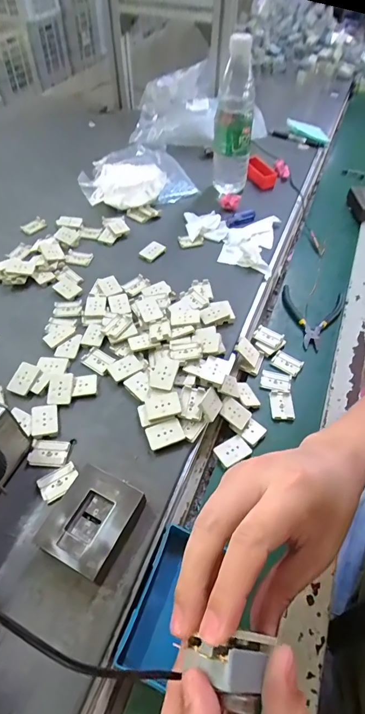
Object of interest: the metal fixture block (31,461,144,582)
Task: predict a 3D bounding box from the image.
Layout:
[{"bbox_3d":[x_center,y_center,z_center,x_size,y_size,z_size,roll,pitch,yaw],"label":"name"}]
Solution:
[{"bbox_3d":[-0.080,0.148,0.345,0.068,0.028,0.079,22,54,15],"label":"metal fixture block"}]

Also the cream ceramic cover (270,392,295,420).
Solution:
[{"bbox_3d":[0.125,0.060,0.476,0.028,0.004,0.039,2,52,0],"label":"cream ceramic cover"}]

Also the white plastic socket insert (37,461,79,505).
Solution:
[{"bbox_3d":[-0.123,0.124,0.380,0.038,0.005,0.027,-27,57,-21],"label":"white plastic socket insert"}]

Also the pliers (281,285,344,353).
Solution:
[{"bbox_3d":[0.196,-0.061,0.571,0.094,0.009,0.127,11,52,7],"label":"pliers"}]

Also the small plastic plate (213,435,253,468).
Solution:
[{"bbox_3d":[0.057,0.105,0.435,0.036,0.004,0.028,-25,56,-20],"label":"small plastic plate"}]

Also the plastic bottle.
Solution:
[{"bbox_3d":[0.088,-0.406,0.645,0.068,0.206,0.065,4,53,3],"label":"plastic bottle"}]

